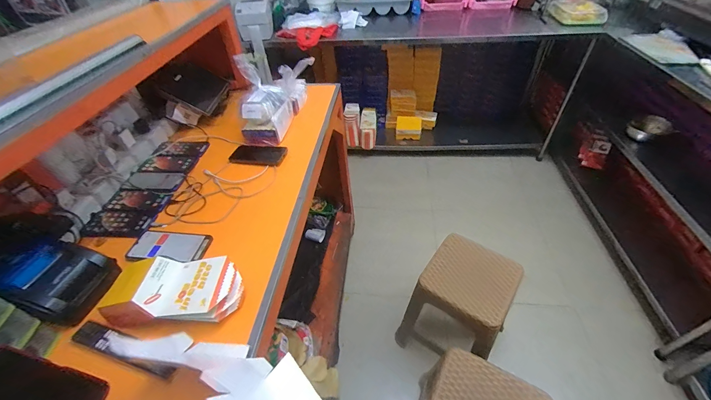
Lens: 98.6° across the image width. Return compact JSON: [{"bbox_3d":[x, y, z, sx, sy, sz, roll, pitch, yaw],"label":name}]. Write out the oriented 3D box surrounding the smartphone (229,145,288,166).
[{"bbox_3d":[-0.302,-0.138,0.961,0.173,0.015,0.085,3,57,-3],"label":"smartphone"}]

